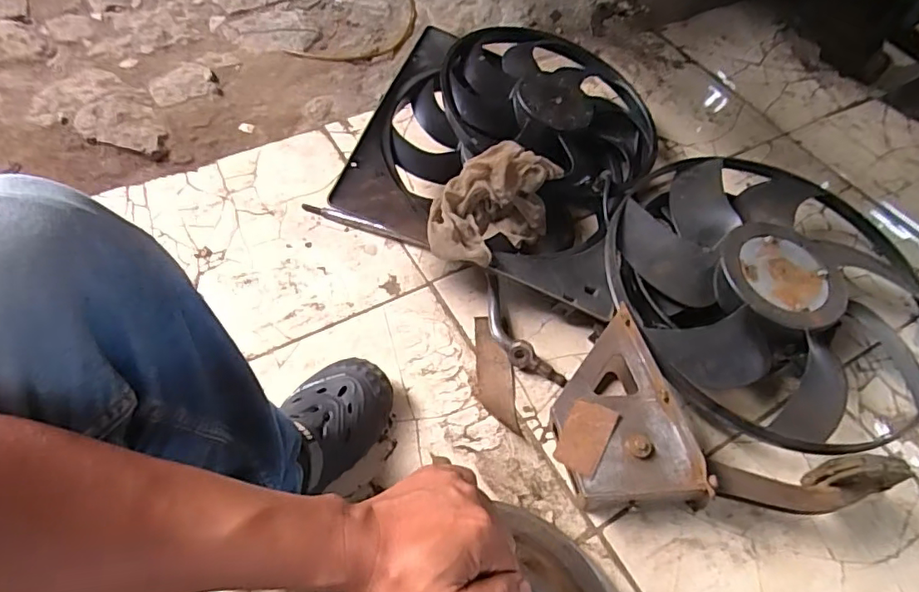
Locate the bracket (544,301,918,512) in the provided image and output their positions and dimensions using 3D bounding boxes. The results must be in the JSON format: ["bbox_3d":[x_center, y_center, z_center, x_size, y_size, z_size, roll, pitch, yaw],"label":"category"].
[{"bbox_3d":[0.298,0.150,0.695,0.358,0.106,0.223,5,55,3],"label":"bracket"}]

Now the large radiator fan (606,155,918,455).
[{"bbox_3d":[0.446,0.000,0.810,0.478,0.115,0.456,18,57,11],"label":"large radiator fan"}]

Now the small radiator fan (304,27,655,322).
[{"bbox_3d":[0.089,-0.249,0.918,0.426,0.145,0.530,19,56,9],"label":"small radiator fan"}]

